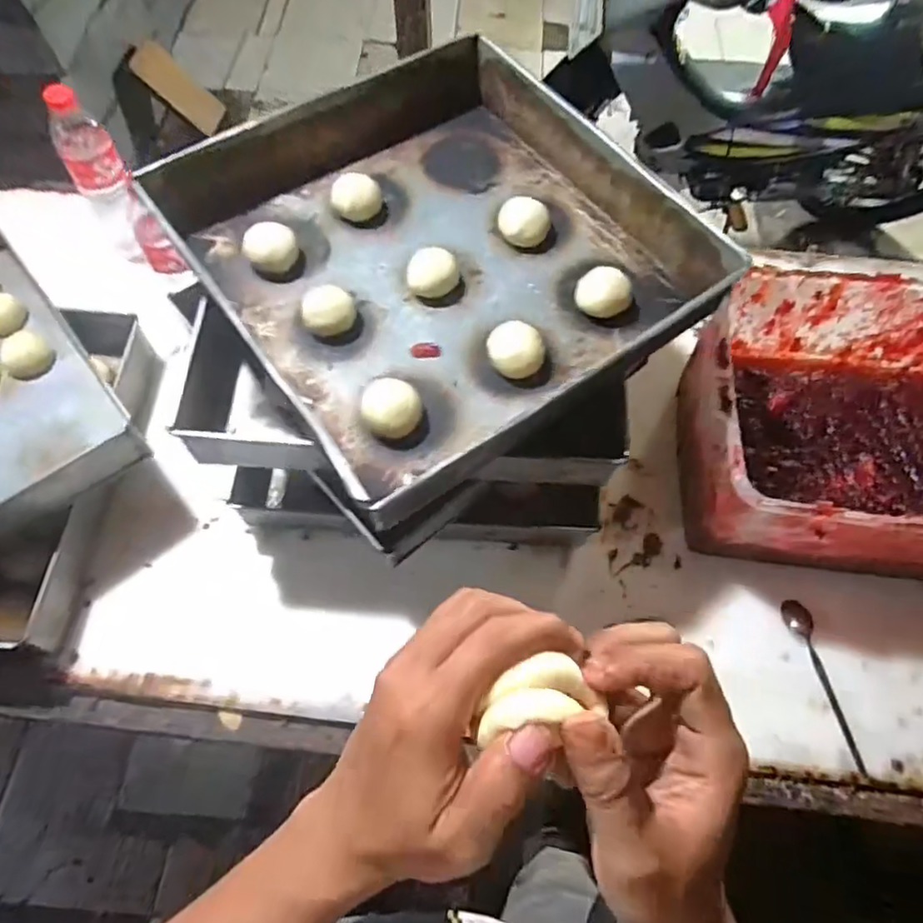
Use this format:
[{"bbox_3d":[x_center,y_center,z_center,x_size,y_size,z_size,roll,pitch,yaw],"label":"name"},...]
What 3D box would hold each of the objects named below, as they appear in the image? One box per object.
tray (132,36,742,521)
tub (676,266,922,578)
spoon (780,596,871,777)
[{"bbox_3d":[-0.022,-0.202,0.588,0.405,0.072,0.407,-33,69,-16],"label":"tray"},{"bbox_3d":[0.440,-0.032,0.677,0.375,0.166,0.296,7,64,2],"label":"tub"},{"bbox_3d":[0.386,0.232,0.650,0.029,0.015,0.175,-11,64,-7],"label":"spoon"}]

